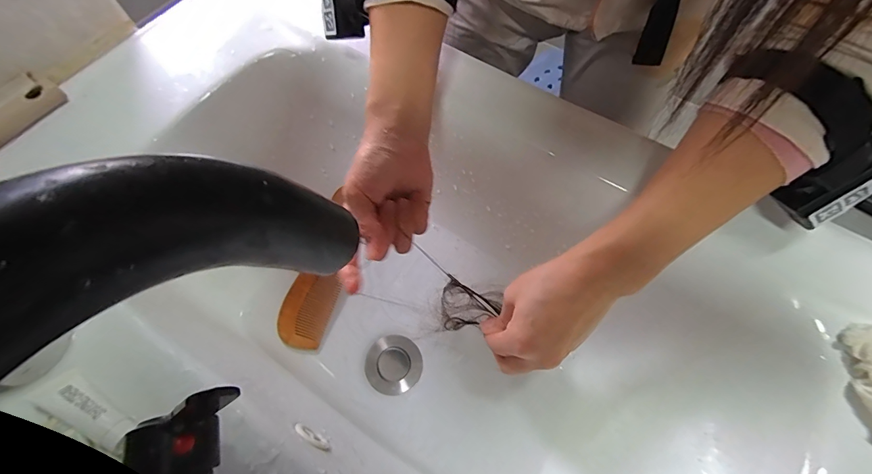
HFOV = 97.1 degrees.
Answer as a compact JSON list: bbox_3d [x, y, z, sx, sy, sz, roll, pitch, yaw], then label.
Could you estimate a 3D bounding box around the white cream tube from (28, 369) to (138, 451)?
[{"bbox_3d":[-0.221,0.109,0.243,0.068,0.012,0.022,26,68,12],"label":"white cream tube"}]

